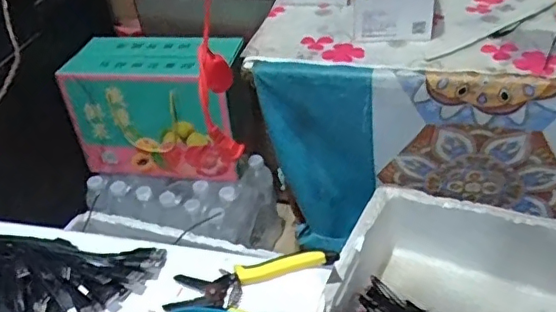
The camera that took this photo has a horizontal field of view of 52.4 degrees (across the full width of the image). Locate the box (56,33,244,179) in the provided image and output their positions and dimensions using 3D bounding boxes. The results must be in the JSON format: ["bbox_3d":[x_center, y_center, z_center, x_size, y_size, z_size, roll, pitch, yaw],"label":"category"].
[{"bbox_3d":[-0.233,-0.106,1.144,0.332,0.230,0.184,2,38,9],"label":"box"}]

